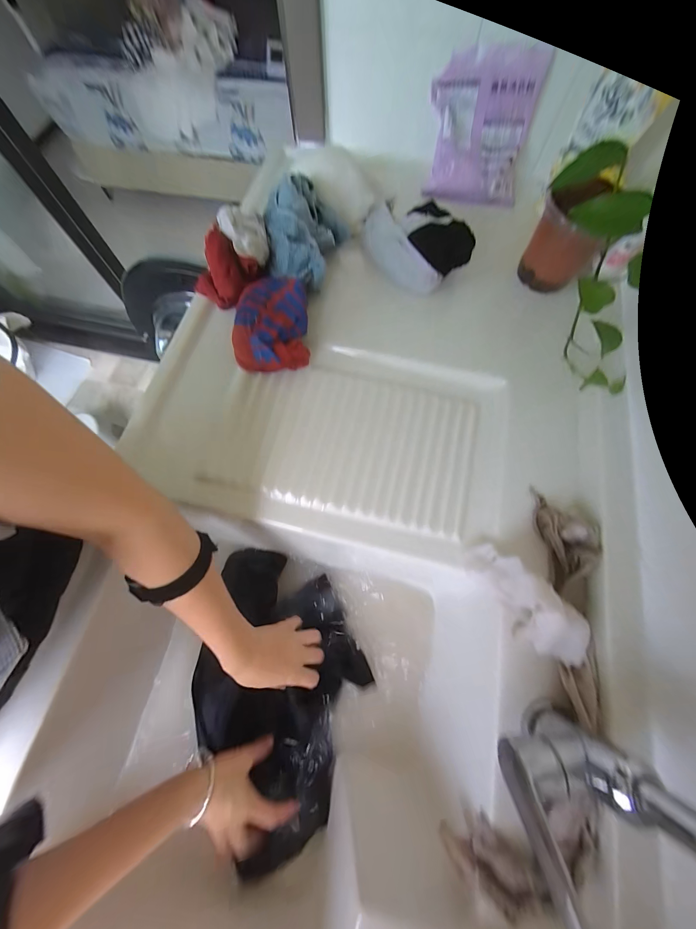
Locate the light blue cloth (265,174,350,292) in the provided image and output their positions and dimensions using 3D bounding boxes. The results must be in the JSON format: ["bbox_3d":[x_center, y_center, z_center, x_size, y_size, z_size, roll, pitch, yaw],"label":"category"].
[{"bbox_3d":[-0.065,-0.347,0.475,0.106,0.073,0.176,6,69,3],"label":"light blue cloth"}]

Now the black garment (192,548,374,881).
[{"bbox_3d":[-0.096,0.306,0.444,0.223,0.057,0.330,11,69,5],"label":"black garment"}]

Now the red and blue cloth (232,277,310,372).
[{"bbox_3d":[-0.103,-0.188,0.434,0.096,0.063,0.146,-7,69,-2],"label":"red and blue cloth"}]

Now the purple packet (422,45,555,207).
[{"bbox_3d":[0.230,-0.577,0.558,0.168,0.195,0.052,8,30,6],"label":"purple packet"}]

